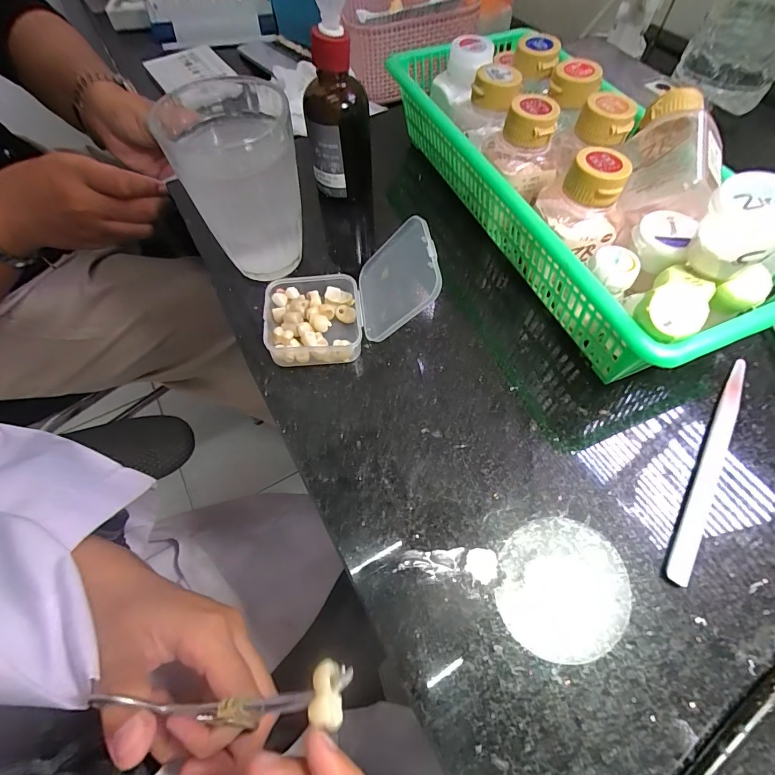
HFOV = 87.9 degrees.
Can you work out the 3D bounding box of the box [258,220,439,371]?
[{"bbox_3d":[-0.024,-0.051,0.225,0.095,0.058,0.054,-4,60,-1],"label":"box"}]

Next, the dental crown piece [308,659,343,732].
[{"bbox_3d":[-0.019,0.095,0.124,0.009,0.007,0.017,-10,60,-4],"label":"dental crown piece"}]

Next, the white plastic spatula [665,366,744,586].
[{"bbox_3d":[0.165,0.037,0.204,0.010,0.004,0.134,31,65,18],"label":"white plastic spatula"}]

